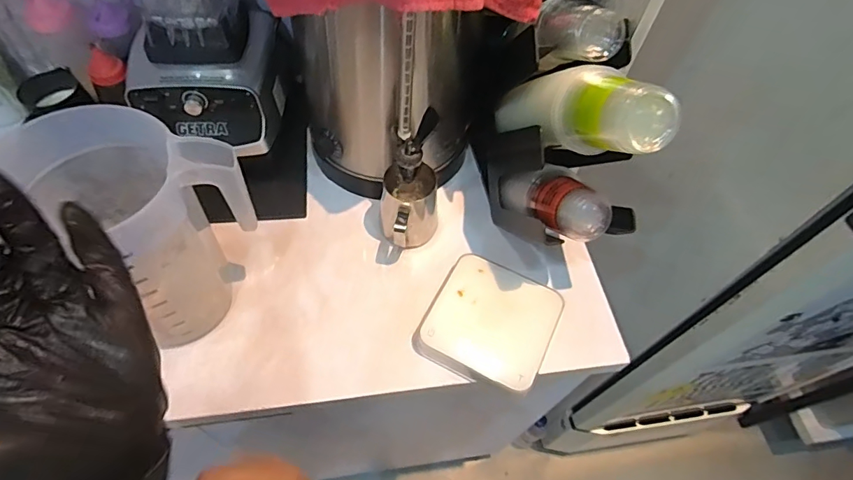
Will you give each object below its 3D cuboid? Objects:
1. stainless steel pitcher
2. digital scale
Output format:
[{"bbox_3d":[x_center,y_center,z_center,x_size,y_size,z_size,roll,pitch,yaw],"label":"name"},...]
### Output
[{"bbox_3d":[-0.023,-0.040,0.678,0.079,0.122,0.121,3,55,-1],"label":"stainless steel pitcher"},{"bbox_3d":[0.086,0.108,0.630,0.158,0.028,0.156,24,58,13],"label":"digital scale"}]

